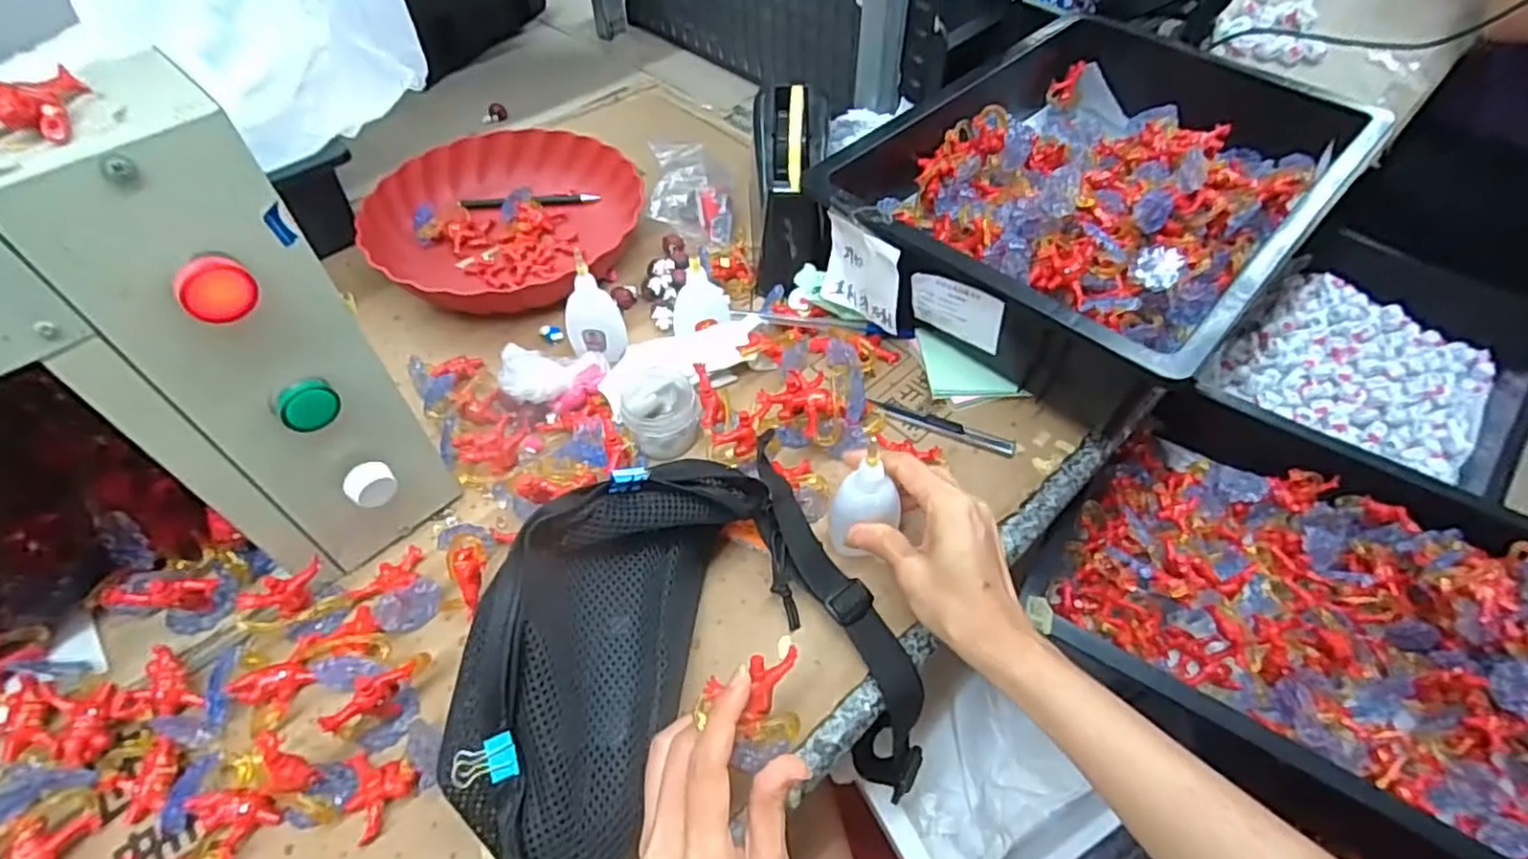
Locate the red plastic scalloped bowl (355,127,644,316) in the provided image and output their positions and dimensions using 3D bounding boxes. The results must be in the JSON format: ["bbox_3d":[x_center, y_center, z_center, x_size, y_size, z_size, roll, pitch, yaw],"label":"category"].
[{"bbox_3d":[-0.242,-0.192,0.660,0.234,0.050,0.240,0,52,0],"label":"red plastic scalloped bowl"}]

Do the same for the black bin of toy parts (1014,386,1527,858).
[{"bbox_3d":[0.454,0.147,0.543,0.450,0.111,0.321,25,56,19],"label":"black bin of toy parts"}]

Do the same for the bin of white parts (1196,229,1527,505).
[{"bbox_3d":[0.774,-0.103,0.874,0.359,0.094,0.292,-38,61,-25],"label":"bin of white parts"}]

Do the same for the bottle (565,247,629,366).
[{"bbox_3d":[-0.131,-0.086,0.542,0.042,0.095,0.028,-14,53,-10],"label":"bottle"}]

